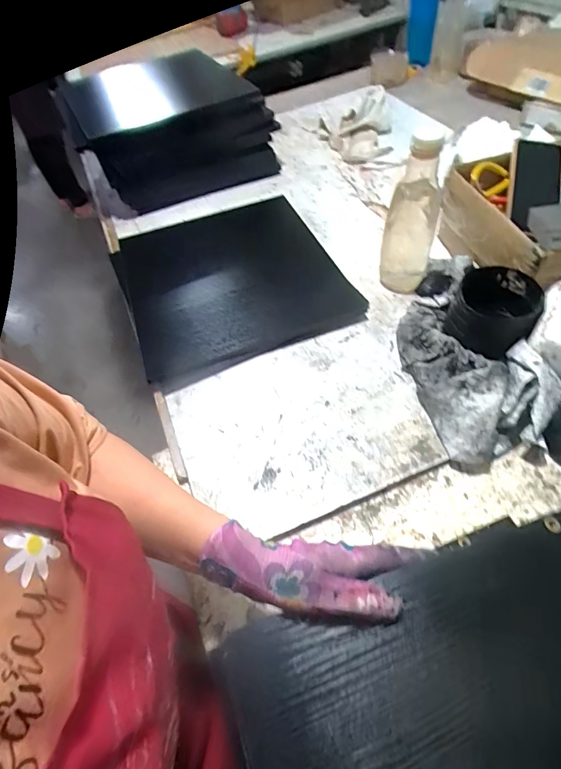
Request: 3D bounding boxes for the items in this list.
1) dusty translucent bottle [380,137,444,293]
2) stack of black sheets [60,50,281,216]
[{"bbox_3d":[0.192,-0.238,0.593,0.072,0.229,0.059,9,56,12],"label":"dusty translucent bottle"},{"bbox_3d":[-0.259,-0.620,1.009,0.413,0.157,0.352,-24,56,-11],"label":"stack of black sheets"}]

